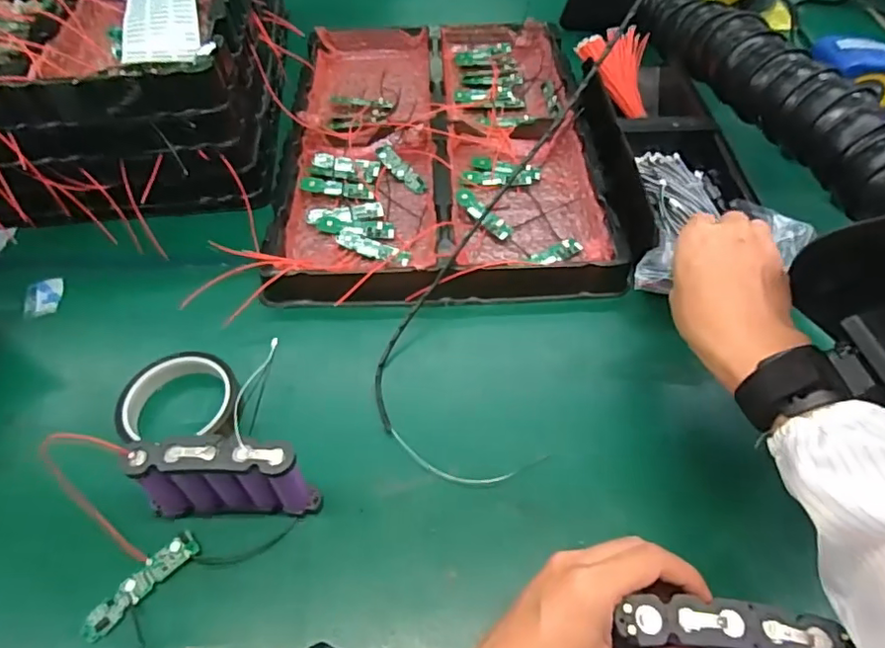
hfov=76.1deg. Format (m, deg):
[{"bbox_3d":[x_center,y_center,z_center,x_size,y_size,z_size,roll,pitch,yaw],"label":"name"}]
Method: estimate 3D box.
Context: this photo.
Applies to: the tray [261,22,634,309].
[{"bbox_3d":[0.003,-0.222,0.665,0.342,0.045,0.501,-1,52,-2],"label":"tray"}]

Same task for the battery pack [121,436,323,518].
[{"bbox_3d":[-0.146,0.105,0.385,0.109,0.081,0.024,-2,52,-2],"label":"battery pack"}]

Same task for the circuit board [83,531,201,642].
[{"bbox_3d":[-0.202,0.174,0.379,0.019,0.006,0.080,37,61,25],"label":"circuit board"}]

